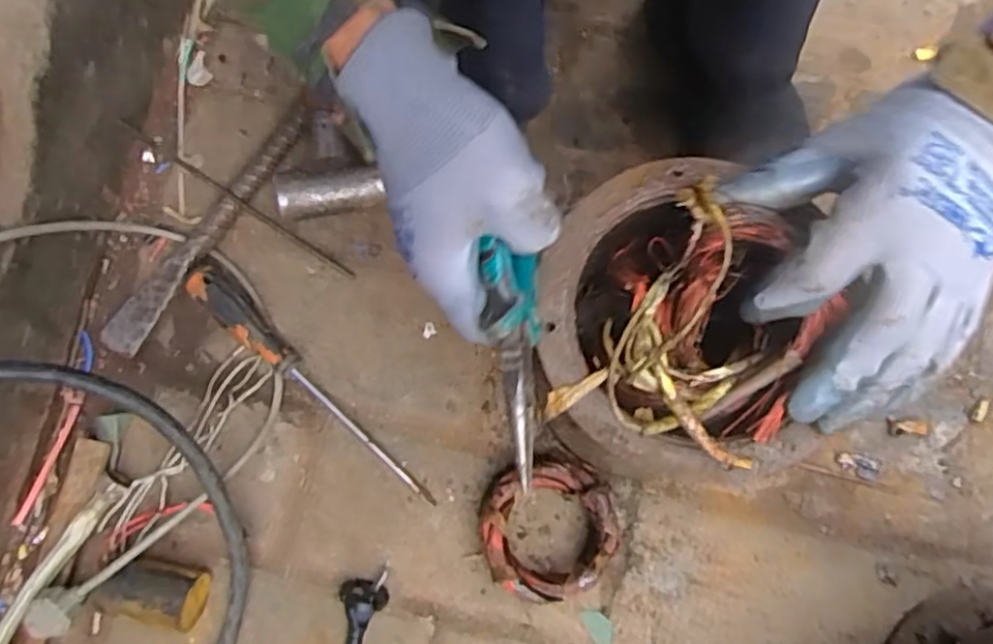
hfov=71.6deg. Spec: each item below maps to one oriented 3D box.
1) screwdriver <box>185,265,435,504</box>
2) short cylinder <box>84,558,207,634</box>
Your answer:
[{"bbox_3d":[-0.144,0.049,0.524,0.247,0.038,0.027,44,81,11],"label":"screwdriver"},{"bbox_3d":[-0.241,0.188,0.489,0.061,0.047,0.039,15,77,5],"label":"short cylinder"}]

